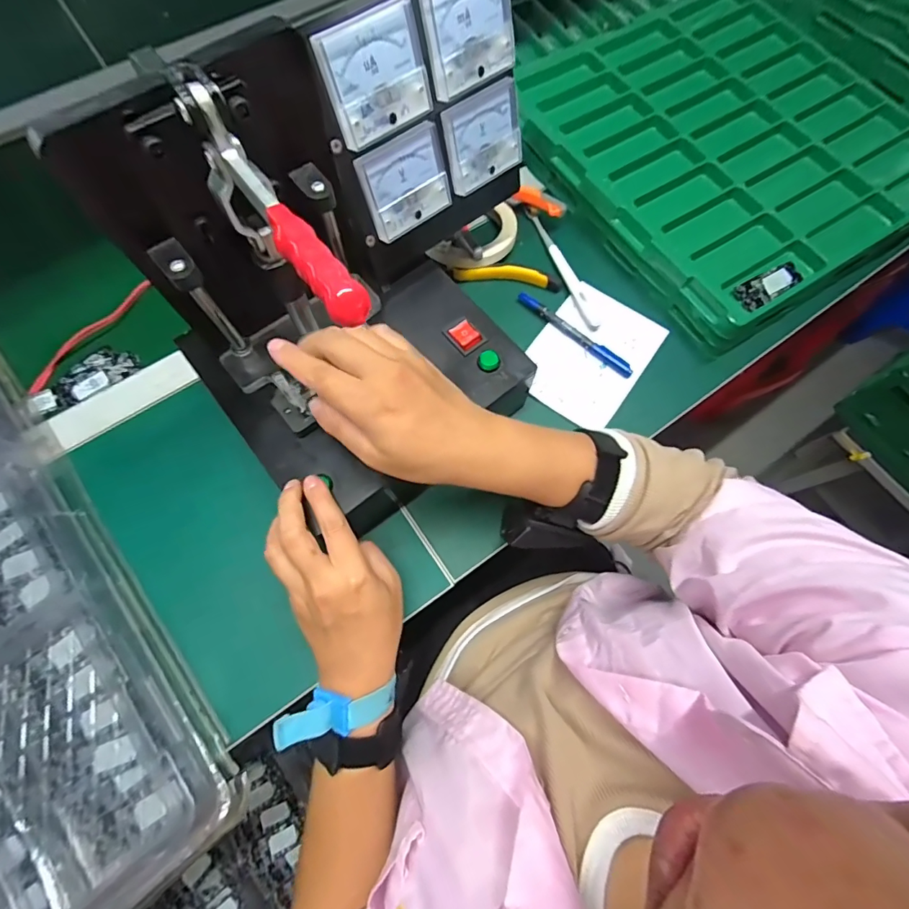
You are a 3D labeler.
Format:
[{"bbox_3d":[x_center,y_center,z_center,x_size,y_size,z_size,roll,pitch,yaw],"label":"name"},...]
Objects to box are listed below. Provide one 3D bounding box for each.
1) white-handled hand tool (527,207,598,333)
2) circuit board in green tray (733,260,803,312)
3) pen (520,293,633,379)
[{"bbox_3d":[0.112,-0.199,0.465,0.012,0.013,0.165,-18,72,-7],"label":"white-handled hand tool"},{"bbox_3d":[0.303,-0.163,0.422,0.076,0.008,0.027,-29,74,-10],"label":"circuit board in green tray"},{"bbox_3d":[0.118,-0.120,0.439,0.134,0.006,0.013,39,75,11],"label":"pen"}]

